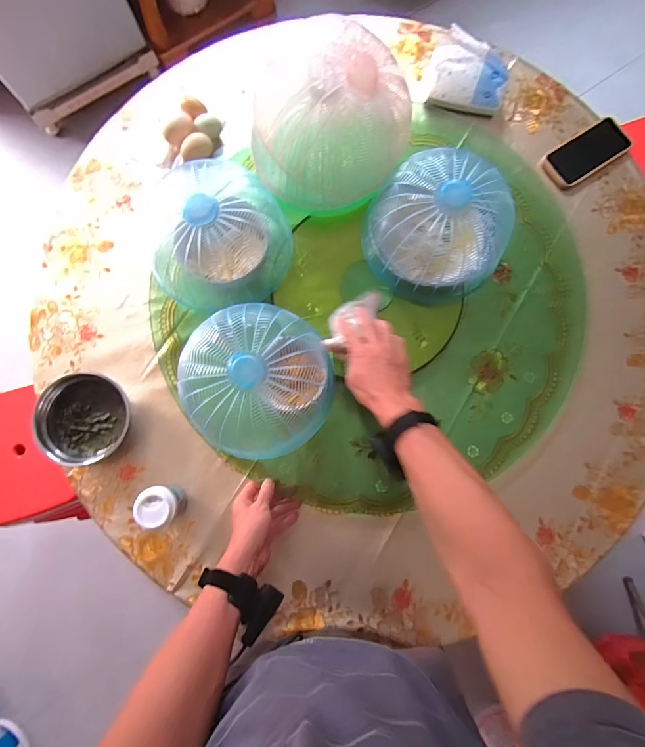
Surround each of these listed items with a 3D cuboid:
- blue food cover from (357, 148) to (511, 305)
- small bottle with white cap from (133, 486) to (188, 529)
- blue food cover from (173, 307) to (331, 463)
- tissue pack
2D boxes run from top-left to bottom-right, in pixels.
[{"bbox_3d":[0.187,-0.238,0.607,0.223,0.128,0.225,-22,82,-4],"label":"blue food cover"},{"bbox_3d":[-0.246,0.200,0.571,0.058,0.080,0.056,0,81,0],"label":"small bottle with white cap"},{"bbox_3d":[-0.096,0.012,0.572,0.216,0.128,0.223,-22,82,-4],"label":"blue food cover"},{"bbox_3d":[0.277,-0.571,0.701,0.139,0.066,0.113,4,81,0],"label":"tissue pack"}]

